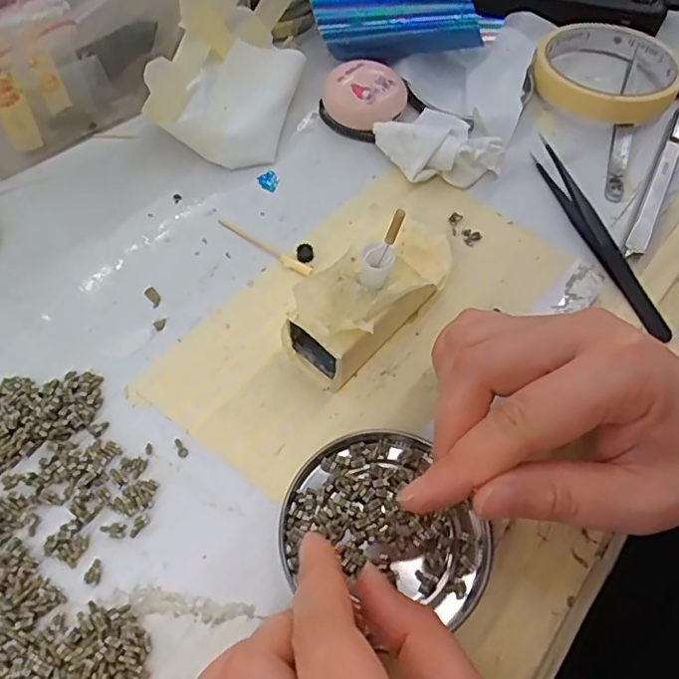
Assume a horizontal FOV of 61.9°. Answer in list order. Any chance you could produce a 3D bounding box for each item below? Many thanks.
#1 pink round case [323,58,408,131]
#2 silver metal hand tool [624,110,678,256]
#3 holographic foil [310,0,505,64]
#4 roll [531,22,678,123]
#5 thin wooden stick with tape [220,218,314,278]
[{"bbox_3d":[0.015,-0.143,0.334,0.045,0.023,0.043,1,61,-2],"label":"pink round case"},{"bbox_3d":[0.184,-0.094,0.322,0.012,0.005,0.135,27,63,12],"label":"silver metal hand tool"},{"bbox_3d":[0.039,-0.193,0.339,0.114,0.040,0.033,9,61,2],"label":"holographic foil"},{"bbox_3d":[0.168,-0.173,0.359,0.085,0.023,0.089,16,61,6],"label":"roll"},{"bbox_3d":[-0.039,-0.048,0.290,0.060,0.004,0.006,32,64,14],"label":"thin wooden stick with tape"}]

